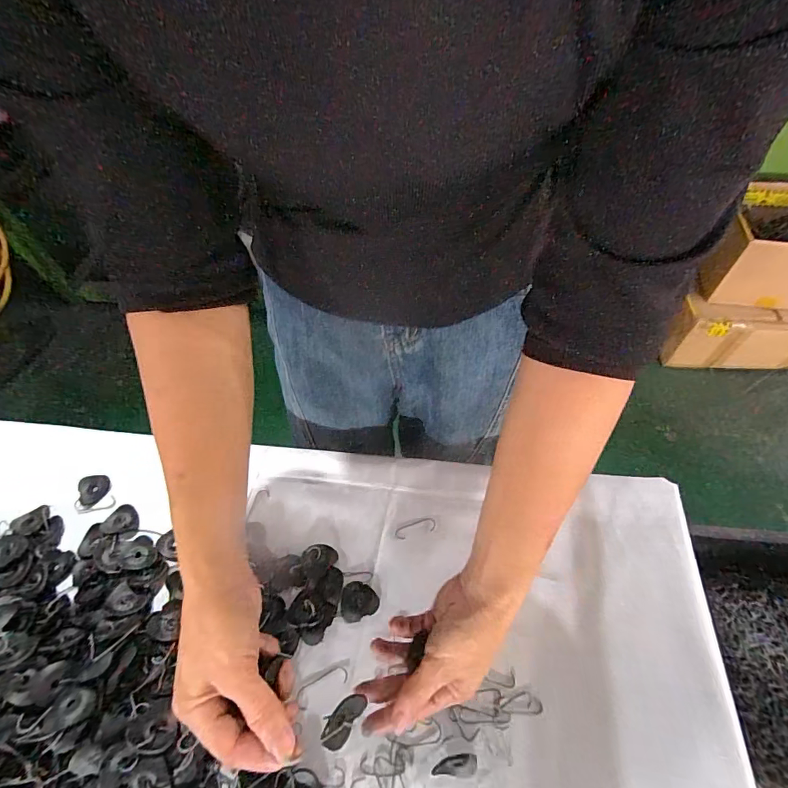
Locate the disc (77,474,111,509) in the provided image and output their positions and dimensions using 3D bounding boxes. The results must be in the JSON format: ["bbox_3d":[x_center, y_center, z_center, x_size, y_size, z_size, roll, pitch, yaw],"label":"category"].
[{"bbox_3d":[-0.341,0.109,0.496,0.034,0.008,0.039,-24,59,-12],"label":"disc"}]

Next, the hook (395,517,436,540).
[{"bbox_3d":[0.022,0.140,0.455,0.044,0.004,0.016,-11,56,-6],"label":"hook"}]

